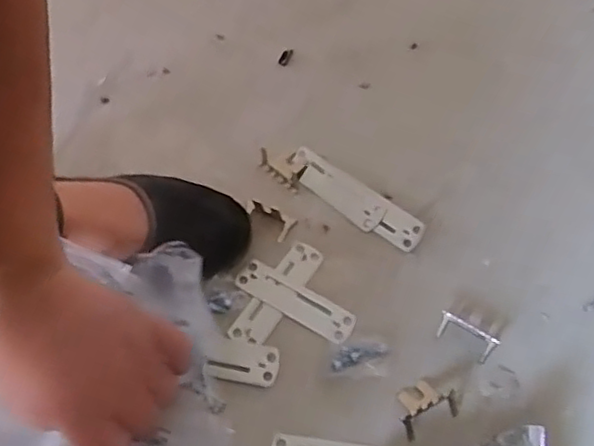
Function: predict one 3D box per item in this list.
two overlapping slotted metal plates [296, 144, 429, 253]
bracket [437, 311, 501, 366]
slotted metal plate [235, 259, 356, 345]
[{"bbox_3d":[0.046,-0.019,0.519,0.124,0.010,0.032,36,65,21],"label":"two overlapping slotted metal plates"},{"bbox_3d":[0.118,0.079,0.444,0.042,0.016,0.017,30,63,18],"label":"bracket"},{"bbox_3d":[-0.001,0.058,0.474,0.093,0.005,0.028,28,62,17],"label":"slotted metal plate"}]

